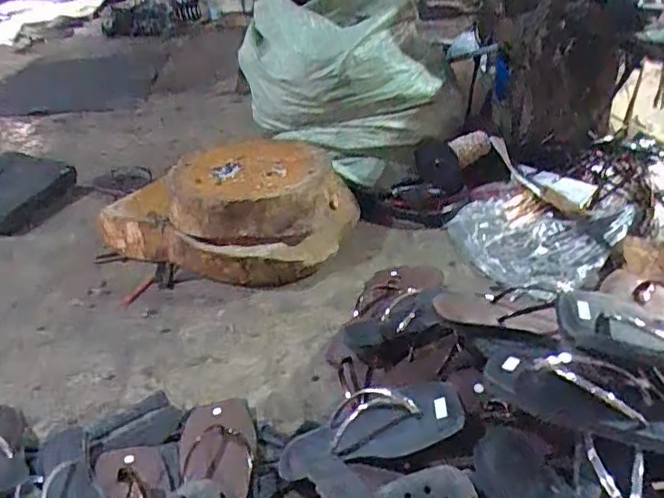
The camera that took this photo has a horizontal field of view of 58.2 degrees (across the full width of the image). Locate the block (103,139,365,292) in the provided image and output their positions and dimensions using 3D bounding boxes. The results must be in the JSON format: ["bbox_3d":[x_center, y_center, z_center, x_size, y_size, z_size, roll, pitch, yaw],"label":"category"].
[{"bbox_3d":[-0.199,-0.091,1.301,0.441,0.195,0.381,9,31,24],"label":"block"}]

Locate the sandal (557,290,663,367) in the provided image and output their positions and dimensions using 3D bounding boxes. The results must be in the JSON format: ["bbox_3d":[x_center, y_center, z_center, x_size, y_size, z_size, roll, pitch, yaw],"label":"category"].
[{"bbox_3d":[0.384,0.107,0.676,0.238,0.048,0.103,14,30,4],"label":"sandal"}]

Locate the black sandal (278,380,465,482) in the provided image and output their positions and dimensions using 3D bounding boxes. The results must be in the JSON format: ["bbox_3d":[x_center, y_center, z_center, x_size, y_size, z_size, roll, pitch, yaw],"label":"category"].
[{"bbox_3d":[0.033,0.210,0.707,0.241,0.054,0.081,-24,24,17],"label":"black sandal"}]

